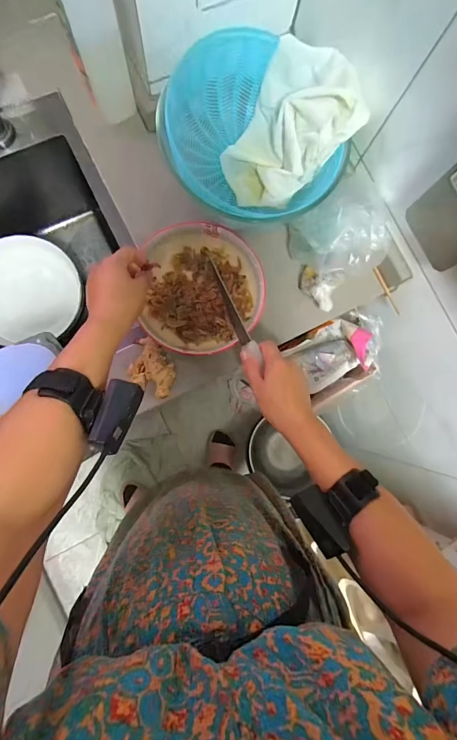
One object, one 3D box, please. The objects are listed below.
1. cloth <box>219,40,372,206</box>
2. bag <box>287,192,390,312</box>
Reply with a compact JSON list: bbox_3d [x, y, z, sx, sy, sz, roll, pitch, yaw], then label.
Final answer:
[{"bbox_3d":[0.082,-0.351,0.506,0.207,0.038,0.149,-38,85,33],"label":"cloth"},{"bbox_3d":[0.171,-0.192,0.521,0.122,0.112,0.143,-27,88,-7],"label":"bag"}]

